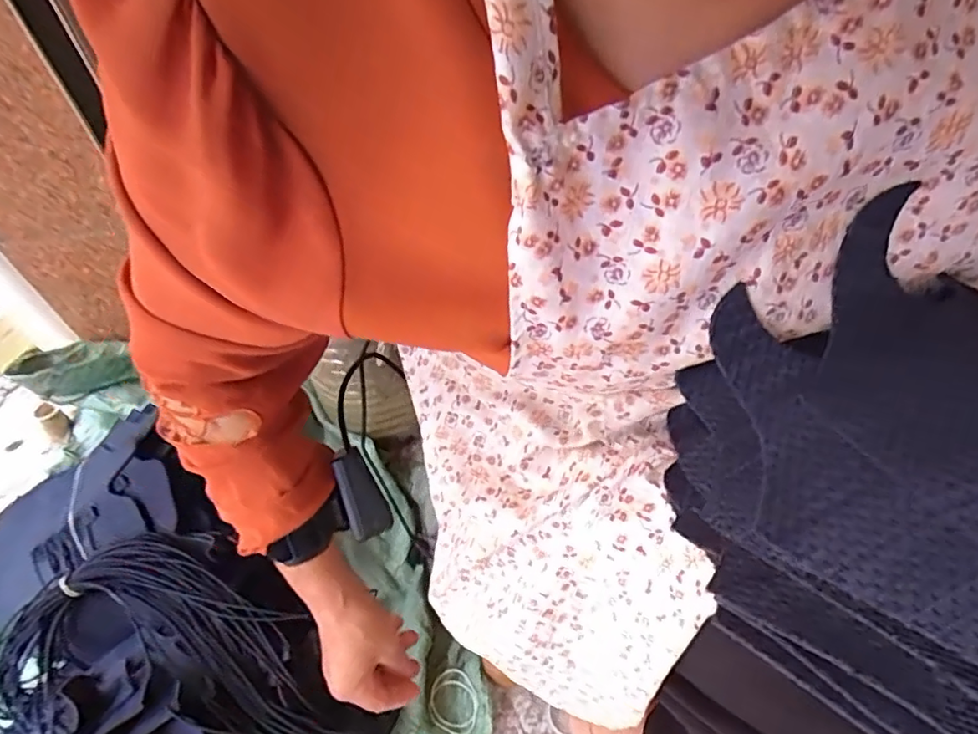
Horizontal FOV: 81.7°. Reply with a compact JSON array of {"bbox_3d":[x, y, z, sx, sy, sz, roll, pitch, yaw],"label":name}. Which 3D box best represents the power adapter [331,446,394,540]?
[{"bbox_3d":[-0.101,0.100,0.444,0.030,0.024,0.069,-23,93,-11],"label":"power adapter"}]

